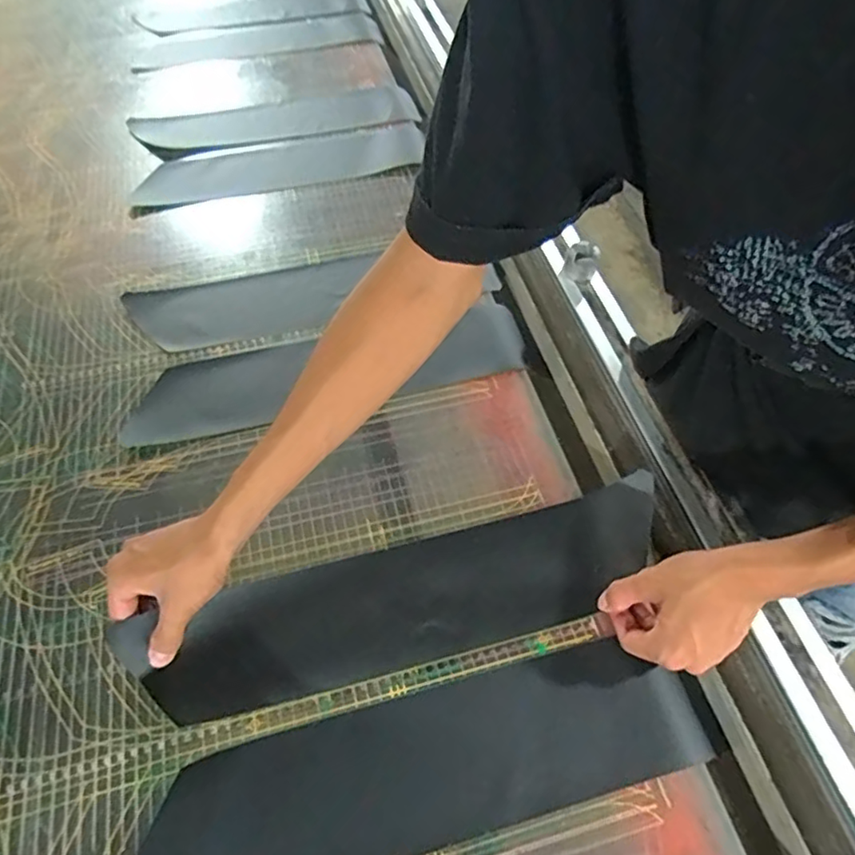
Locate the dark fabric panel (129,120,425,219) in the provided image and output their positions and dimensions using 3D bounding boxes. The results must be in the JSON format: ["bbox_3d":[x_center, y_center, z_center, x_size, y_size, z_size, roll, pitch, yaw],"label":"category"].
[{"bbox_3d":[-0.212,-0.383,0.846,0.412,0.012,0.112,-14,58,-9],"label":"dark fabric panel"}]

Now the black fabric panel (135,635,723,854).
[{"bbox_3d":[-0.001,0.257,0.440,0.426,0.009,0.107,-13,58,-9],"label":"black fabric panel"}]

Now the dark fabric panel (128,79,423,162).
[{"bbox_3d":[-0.234,-0.483,0.909,0.423,0.013,0.114,-13,58,-9],"label":"dark fabric panel"}]

